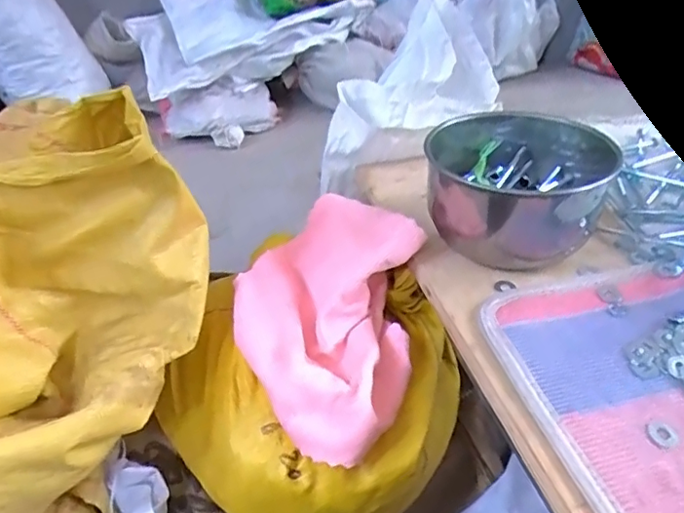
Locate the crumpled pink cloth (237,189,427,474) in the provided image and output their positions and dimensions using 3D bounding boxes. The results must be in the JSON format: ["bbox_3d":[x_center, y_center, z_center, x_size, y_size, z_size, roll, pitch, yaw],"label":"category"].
[{"bbox_3d":[-0.019,0.041,0.520,0.165,0.101,0.256,6,38,11],"label":"crumpled pink cloth"}]

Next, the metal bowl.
[{"bbox_3d":[0.166,-0.070,0.543,0.162,0.093,0.159,-2,36,2],"label":"metal bowl"}]

